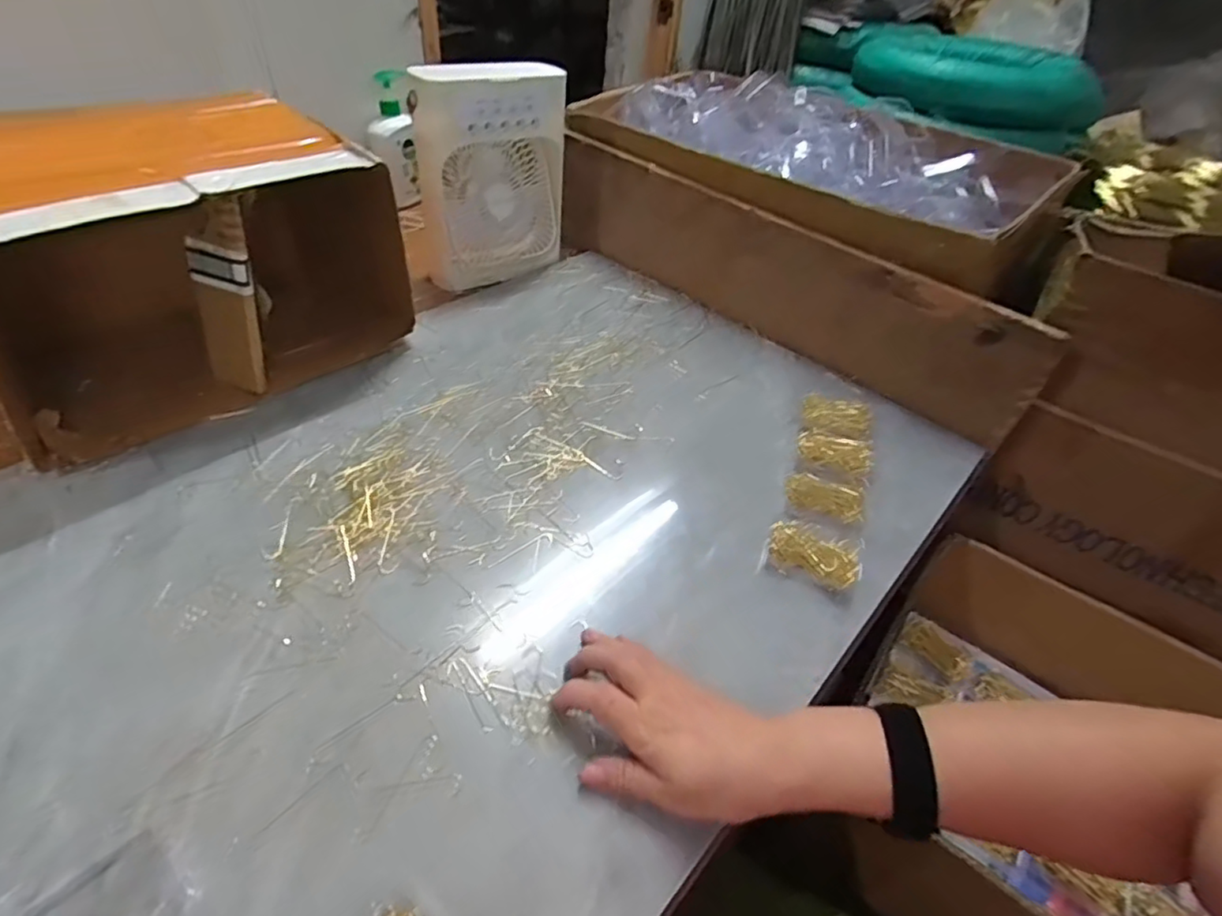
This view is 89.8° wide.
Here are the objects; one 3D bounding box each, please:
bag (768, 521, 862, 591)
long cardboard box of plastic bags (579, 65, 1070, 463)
[{"bbox_3d":[0.169,0.080,0.515,0.074,0.025,0.051,21,43,15],"label":"bag"},{"bbox_3d":[0.295,-0.330,0.835,0.649,0.212,0.374,36,49,29],"label":"long cardboard box of plastic bags"}]

